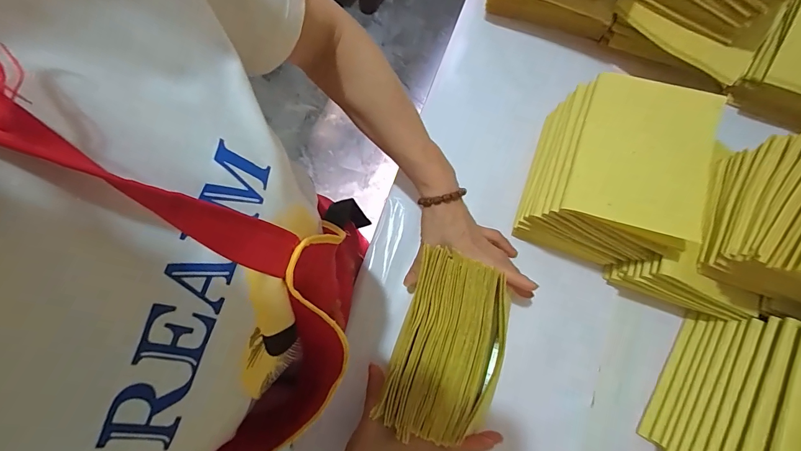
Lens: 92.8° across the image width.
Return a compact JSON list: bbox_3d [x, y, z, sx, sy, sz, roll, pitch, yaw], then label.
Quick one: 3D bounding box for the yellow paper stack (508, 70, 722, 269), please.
[{"bbox_3d":[0.216,-0.059,0.410,0.127,0.136,0.169,20,80,4],"label":"yellow paper stack"}]

